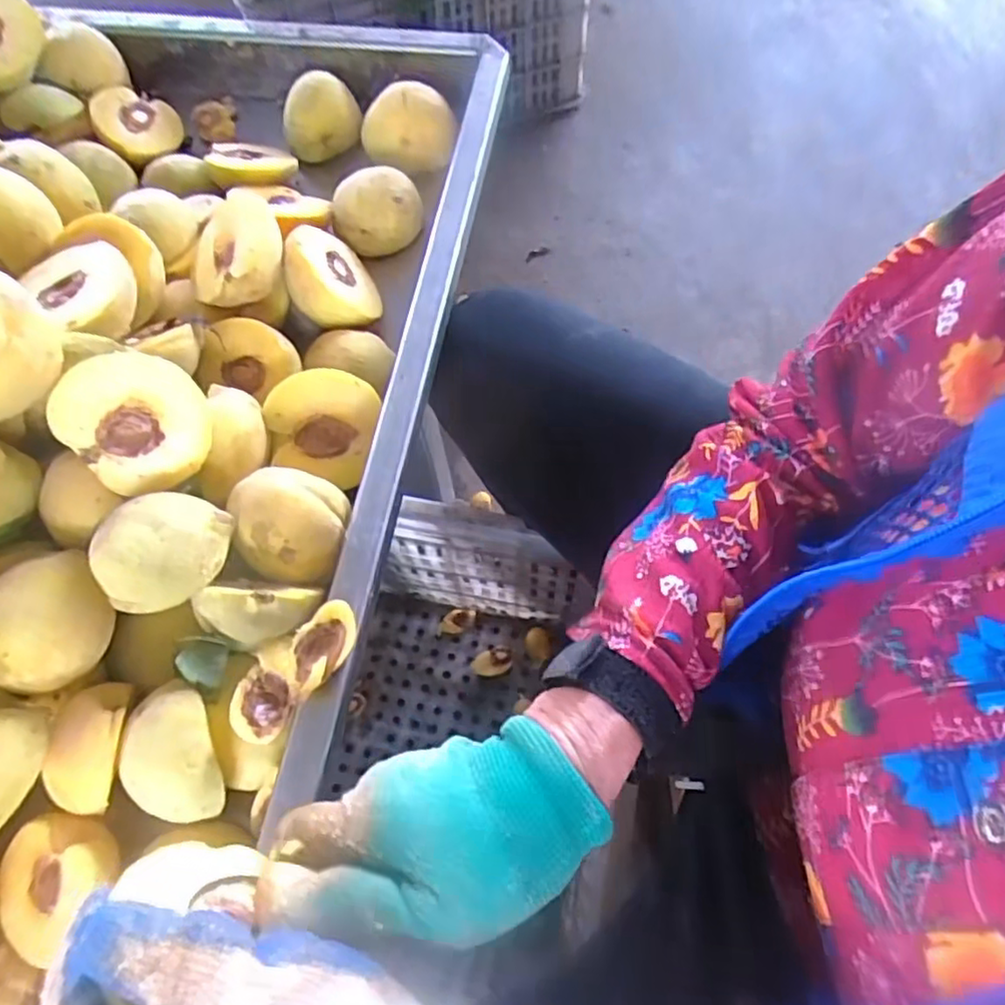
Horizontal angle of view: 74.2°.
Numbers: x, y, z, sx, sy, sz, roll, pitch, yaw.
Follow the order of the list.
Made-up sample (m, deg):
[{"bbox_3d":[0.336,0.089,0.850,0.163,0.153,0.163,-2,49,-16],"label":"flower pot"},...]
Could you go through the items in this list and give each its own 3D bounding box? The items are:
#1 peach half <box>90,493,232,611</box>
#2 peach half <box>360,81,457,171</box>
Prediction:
[{"bbox_3d":[-0.167,0.023,0.328,0.050,0.025,0.060,48,45,-2],"label":"peach half"},{"bbox_3d":[-0.072,-0.289,0.517,0.073,0.043,0.053,-10,66,-2],"label":"peach half"}]

